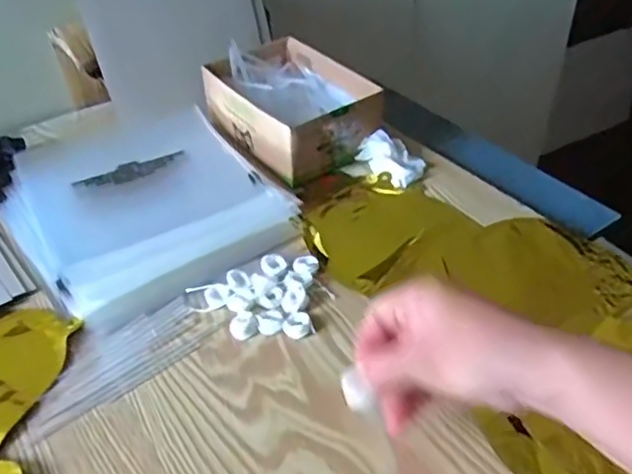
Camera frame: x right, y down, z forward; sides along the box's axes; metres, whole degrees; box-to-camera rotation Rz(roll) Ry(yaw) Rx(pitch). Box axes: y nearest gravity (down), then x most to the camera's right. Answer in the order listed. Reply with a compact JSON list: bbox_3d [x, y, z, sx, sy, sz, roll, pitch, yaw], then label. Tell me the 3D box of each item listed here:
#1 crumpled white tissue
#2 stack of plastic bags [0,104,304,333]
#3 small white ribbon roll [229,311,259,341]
[{"bbox_3d":[0.076,-0.085,0.634,0.074,0.032,0.056,28,48,31],"label":"crumpled white tissue"},{"bbox_3d":[-0.177,-0.041,0.605,0.226,0.026,0.293,-26,45,-26],"label":"stack of plastic bags"},{"bbox_3d":[-0.057,0.069,0.477,0.021,0.008,0.023,-1,40,1],"label":"small white ribbon roll"}]

